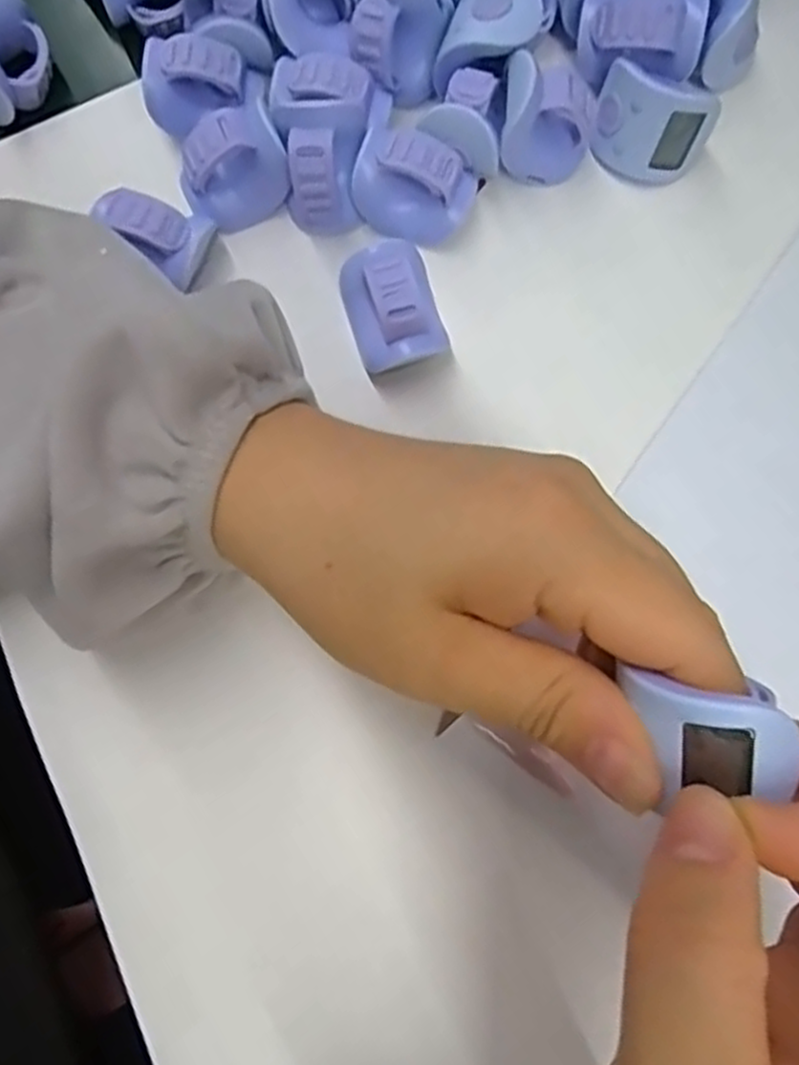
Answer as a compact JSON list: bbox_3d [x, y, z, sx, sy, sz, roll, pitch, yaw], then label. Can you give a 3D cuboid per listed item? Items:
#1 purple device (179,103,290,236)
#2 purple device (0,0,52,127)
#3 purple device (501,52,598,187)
[{"bbox_3d":[-0.057,-0.125,0.263,0.035,0.030,0.022,-32,79,-6],"label":"purple device"},{"bbox_3d":[-0.144,-0.172,0.277,0.035,0.031,0.026,-33,79,-6],"label":"purple device"},{"bbox_3d":[0.051,-0.139,0.259,0.030,0.032,0.027,7,78,3],"label":"purple device"}]

